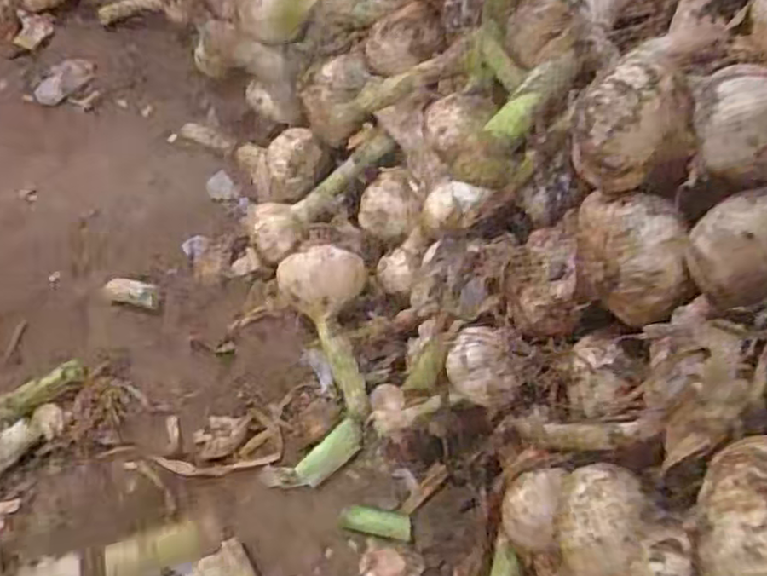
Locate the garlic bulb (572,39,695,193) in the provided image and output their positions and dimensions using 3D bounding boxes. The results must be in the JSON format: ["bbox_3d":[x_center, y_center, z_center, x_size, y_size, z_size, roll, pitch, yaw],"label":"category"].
[{"bbox_3d":[0.097,-0.065,0.259,0.039,0.040,0.036,0,65,1],"label":"garlic bulb"}]

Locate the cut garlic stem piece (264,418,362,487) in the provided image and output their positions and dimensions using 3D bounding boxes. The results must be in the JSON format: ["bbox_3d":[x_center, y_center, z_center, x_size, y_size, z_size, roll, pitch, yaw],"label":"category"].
[{"bbox_3d":[-0.039,0.104,0.402,0.059,0.008,0.022,-29,69,-10],"label":"cut garlic stem piece"}]

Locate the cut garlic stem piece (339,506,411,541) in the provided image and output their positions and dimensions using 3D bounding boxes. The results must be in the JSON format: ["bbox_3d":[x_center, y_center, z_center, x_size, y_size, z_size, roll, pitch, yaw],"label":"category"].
[{"bbox_3d":[-0.005,0.134,0.383,0.042,0.007,0.014,4,66,18],"label":"cut garlic stem piece"}]

